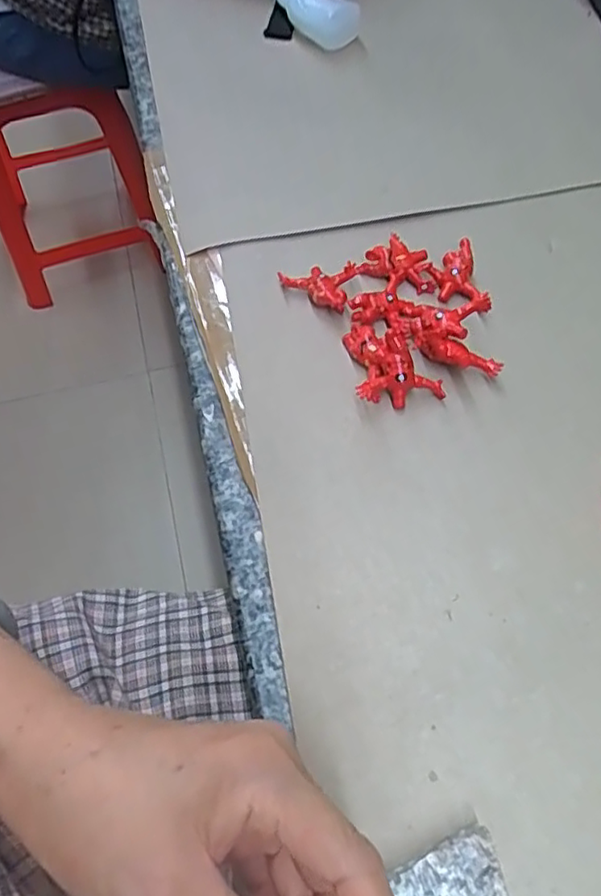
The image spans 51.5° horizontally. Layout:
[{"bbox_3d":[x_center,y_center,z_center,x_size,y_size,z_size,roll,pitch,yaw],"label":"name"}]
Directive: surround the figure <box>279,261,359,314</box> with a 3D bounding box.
[{"bbox_3d":[0.010,-0.098,0.386,0.047,0.017,0.032,2,61,2],"label":"figure"}]

